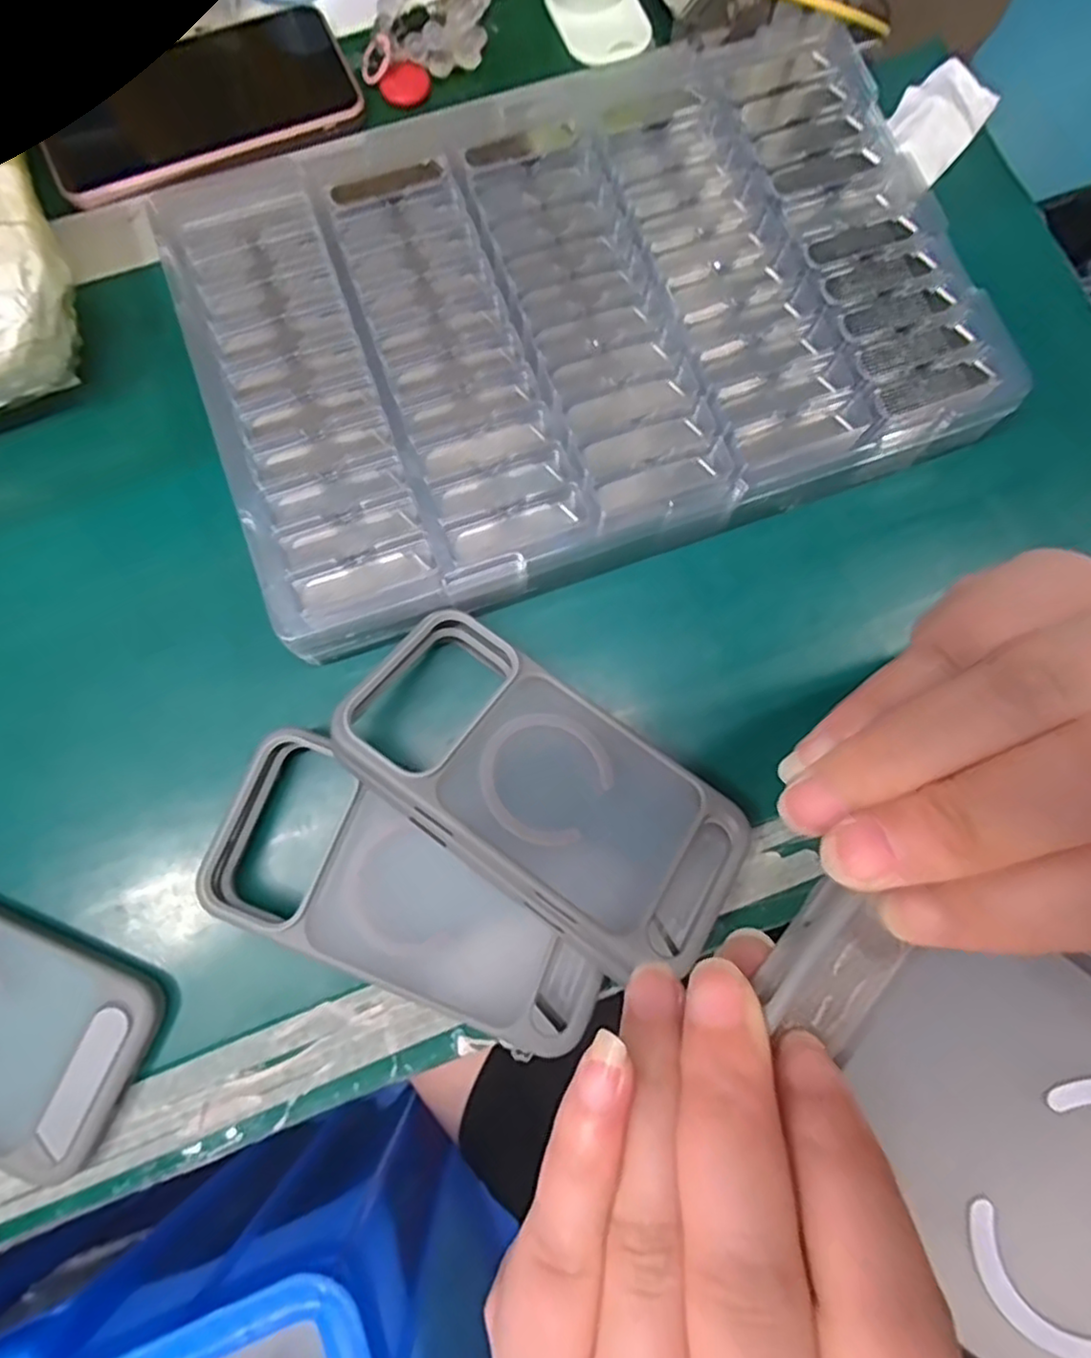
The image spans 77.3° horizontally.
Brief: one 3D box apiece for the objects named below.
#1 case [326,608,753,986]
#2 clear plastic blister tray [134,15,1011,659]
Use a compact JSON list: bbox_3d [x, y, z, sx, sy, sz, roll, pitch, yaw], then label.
[{"bbox_3d":[0.000,0.043,0.274,0.164,0.012,0.084,36,60,3],"label":"case"},{"bbox_3d":[0.013,-0.167,0.308,0.335,0.027,0.219,-20,79,-6],"label":"clear plastic blister tray"}]

